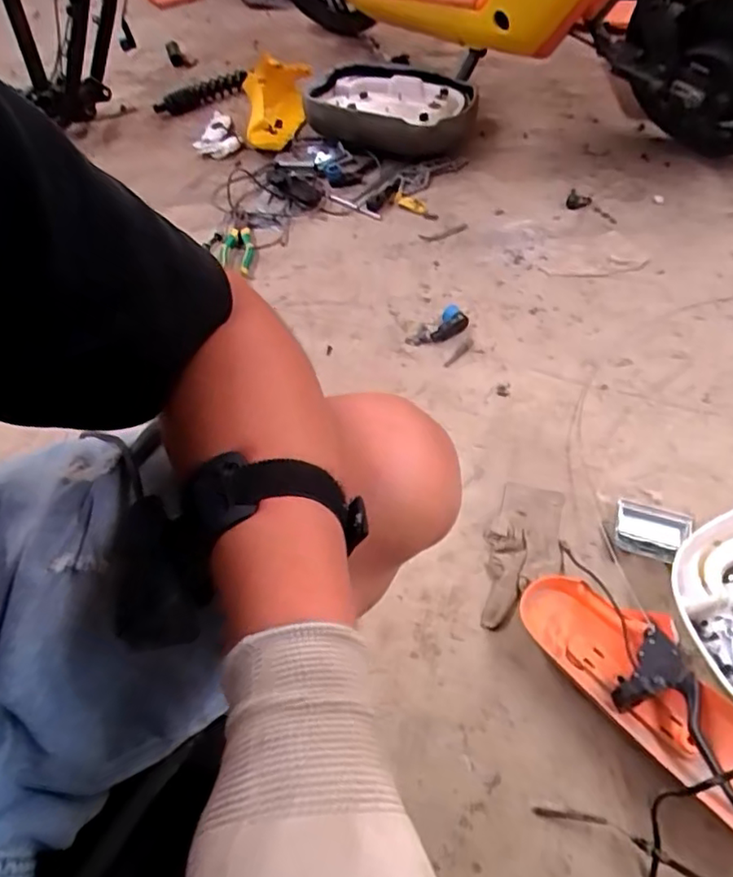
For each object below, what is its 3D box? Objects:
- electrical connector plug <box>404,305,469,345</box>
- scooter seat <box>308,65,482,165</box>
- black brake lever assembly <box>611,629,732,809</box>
[{"bbox_3d":[0.123,-0.181,1.032,0.112,0.034,0.050,-28,55,-1],"label":"electrical connector plug"},{"bbox_3d":[0.057,-0.731,1.371,0.373,0.094,0.269,8,53,9],"label":"scooter seat"},{"bbox_3d":[0.333,0.284,0.627,0.094,0.043,0.156,-36,59,-23],"label":"black brake lever assembly"}]

